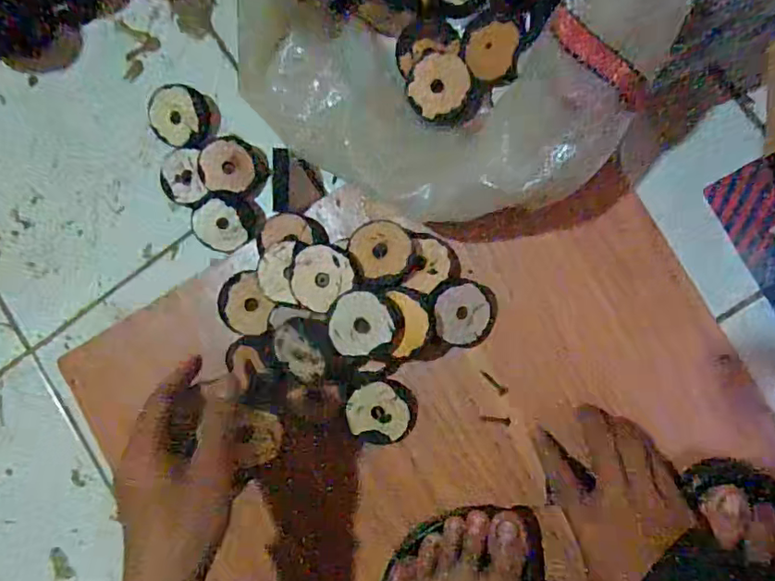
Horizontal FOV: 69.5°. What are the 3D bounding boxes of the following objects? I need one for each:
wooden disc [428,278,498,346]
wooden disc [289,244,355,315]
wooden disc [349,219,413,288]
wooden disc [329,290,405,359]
[{"bbox_3d":[0.057,0.017,0.422,0.054,0.007,0.050,-2,97,-13],"label":"wooden disc"},{"bbox_3d":[-0.050,-0.010,0.411,0.043,0.009,0.045,0,89,9],"label":"wooden disc"},{"bbox_3d":[-0.004,-0.029,0.423,0.048,0.007,0.050,1,80,-7],"label":"wooden disc"},{"bbox_3d":[-0.015,0.024,0.396,0.049,0.010,0.044,6,90,9],"label":"wooden disc"}]

